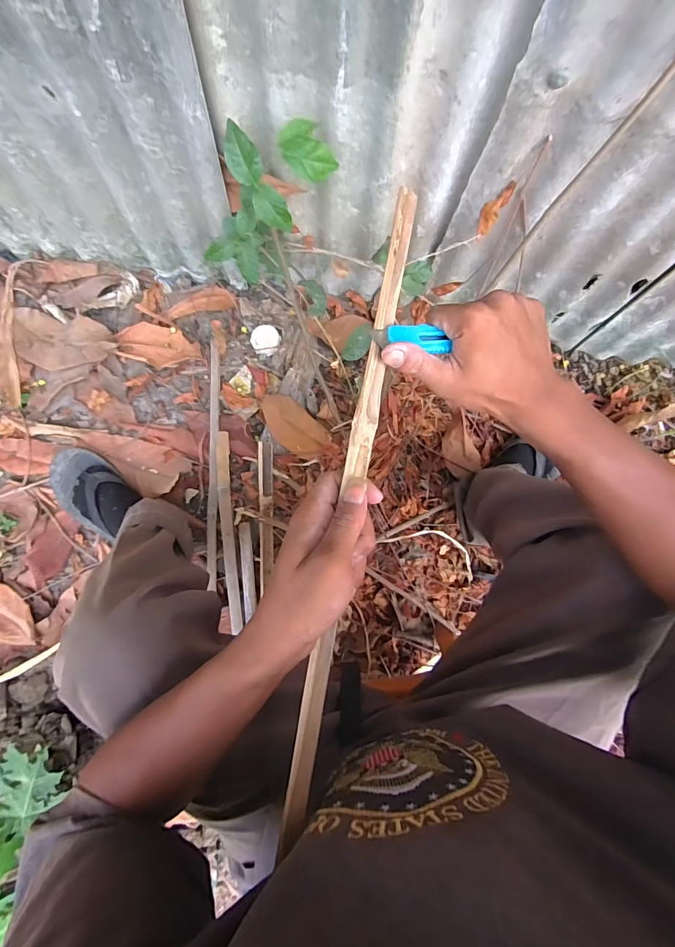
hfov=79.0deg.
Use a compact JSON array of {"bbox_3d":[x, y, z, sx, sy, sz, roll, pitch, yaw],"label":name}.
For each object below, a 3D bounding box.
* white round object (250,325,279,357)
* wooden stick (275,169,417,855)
[{"bbox_3d":[-0.144,-0.264,0.812,0.056,0.012,0.060,0,82,-3],"label":"white round object"},{"bbox_3d":[0.009,0.020,0.291,0.018,0.014,0.460,11,87,-2],"label":"wooden stick"}]

